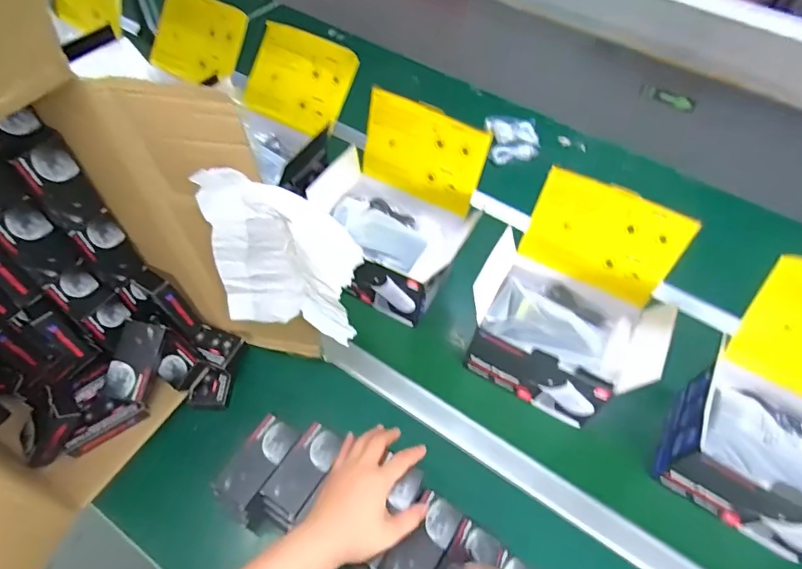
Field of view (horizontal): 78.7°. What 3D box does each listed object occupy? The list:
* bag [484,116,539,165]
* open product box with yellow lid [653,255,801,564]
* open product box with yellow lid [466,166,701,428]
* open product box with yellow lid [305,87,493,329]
[{"bbox_3d":[0.253,-0.328,1.100,0.119,0.021,0.144,3,56,-2],"label":"bag"},{"bbox_3d":[0.532,0.168,0.646,0.262,0.228,0.262,28,58,14],"label":"open product box with yellow lid"},{"bbox_3d":[0.244,0.026,0.715,0.244,0.263,0.209,28,58,14],"label":"open product box with yellow lid"},{"bbox_3d":[-0.013,-0.117,0.789,0.211,0.273,0.193,27,58,14],"label":"open product box with yellow lid"}]

